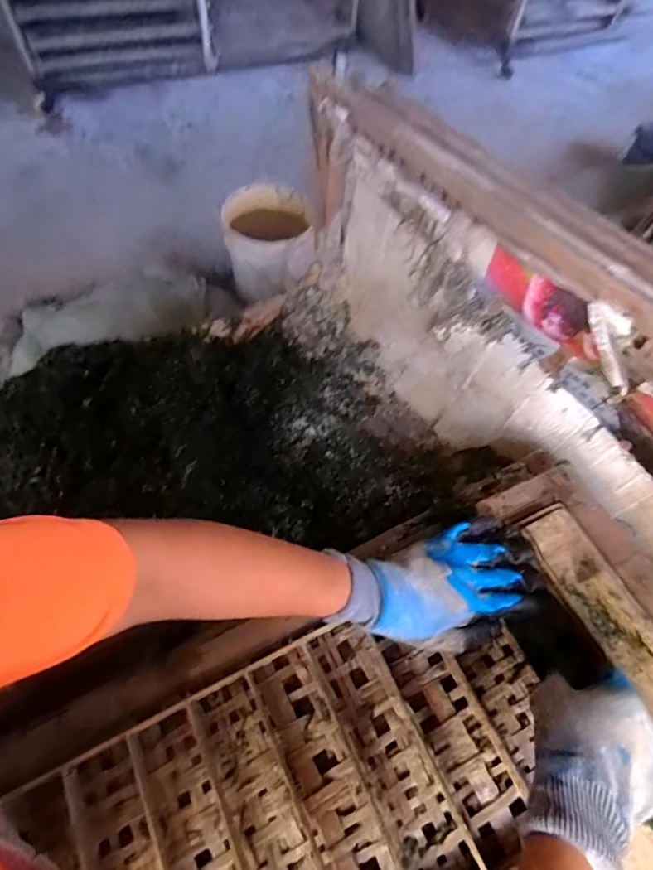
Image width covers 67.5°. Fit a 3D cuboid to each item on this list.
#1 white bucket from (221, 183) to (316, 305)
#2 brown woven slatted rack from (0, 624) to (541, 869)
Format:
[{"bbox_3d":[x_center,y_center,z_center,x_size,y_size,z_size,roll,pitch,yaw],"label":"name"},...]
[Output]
[{"bbox_3d":[-0.186,-0.644,1.638,0.301,0.220,0.296,-5,60,-8],"label":"white bucket"},{"bbox_3d":[-0.023,0.320,0.429,0.450,0.030,0.225,-25,66,-7],"label":"brown woven slatted rack"}]

